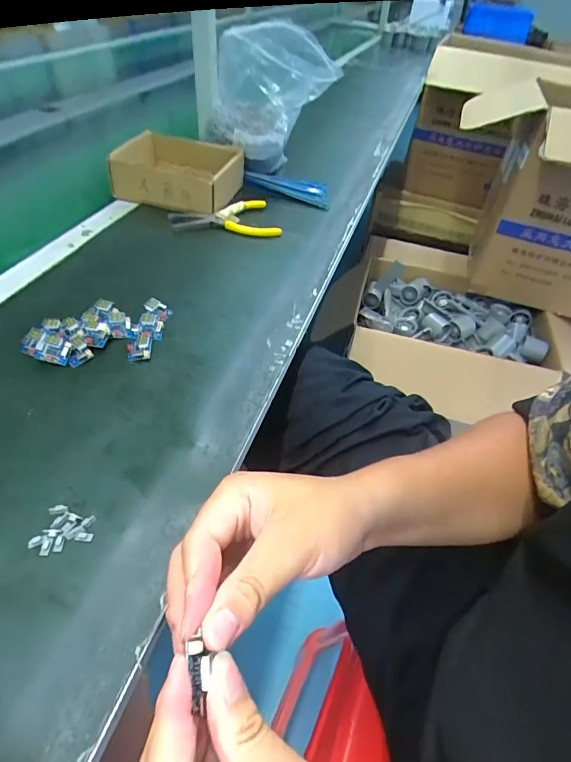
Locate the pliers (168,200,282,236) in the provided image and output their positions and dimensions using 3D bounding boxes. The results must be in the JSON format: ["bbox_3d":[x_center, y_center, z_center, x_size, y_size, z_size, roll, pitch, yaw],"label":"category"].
[{"bbox_3d":[-0.085,-0.223,0.593,0.140,0.022,0.082,-11,49,-17],"label":"pliers"}]

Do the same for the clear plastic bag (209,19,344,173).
[{"bbox_3d":[-0.023,-0.420,0.640,0.130,0.182,0.161,-22,52,-27],"label":"clear plastic bag"}]

